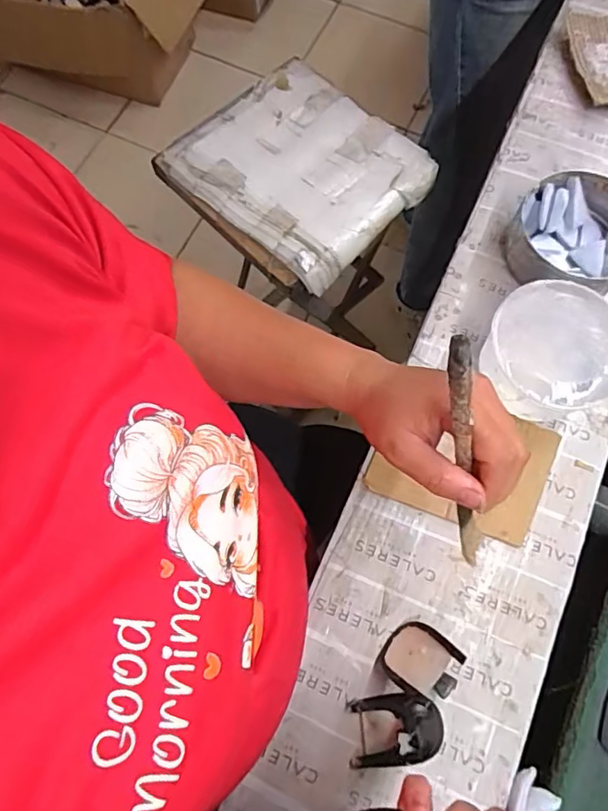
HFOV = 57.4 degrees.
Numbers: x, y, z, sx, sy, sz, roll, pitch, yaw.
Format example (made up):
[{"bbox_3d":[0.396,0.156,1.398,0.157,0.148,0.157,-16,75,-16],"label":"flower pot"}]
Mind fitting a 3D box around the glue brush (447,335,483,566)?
[{"bbox_3d":[0.095,0.034,0.315,0.017,0.178,0.018,-26,43,-10],"label":"glue brush"}]

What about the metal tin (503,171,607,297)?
[{"bbox_3d":[0.259,-0.157,0.531,0.123,0.059,0.125,1,71,-2],"label":"metal tin"}]

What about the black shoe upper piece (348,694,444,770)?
[{"bbox_3d":[0.069,0.244,0.415,0.068,0.017,0.046,-6,72,-4],"label":"black shoe upper piece"}]

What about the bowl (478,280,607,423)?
[{"bbox_3d":[0.214,-0.044,0.494,0.125,0.063,0.110,-34,75,-11],"label":"bowl"}]

